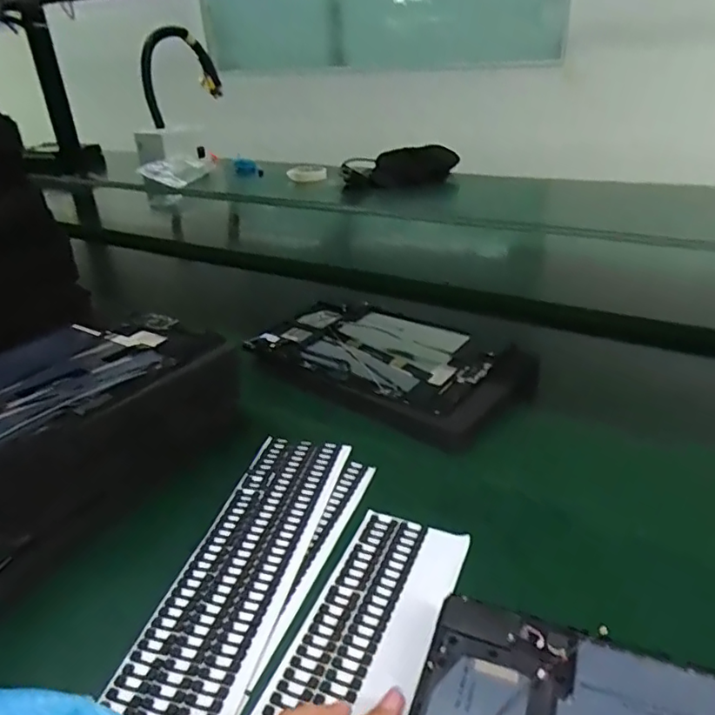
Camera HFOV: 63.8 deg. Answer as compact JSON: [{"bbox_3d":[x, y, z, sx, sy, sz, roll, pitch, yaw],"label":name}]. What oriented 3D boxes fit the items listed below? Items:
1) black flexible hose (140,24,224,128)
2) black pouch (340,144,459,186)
[{"bbox_3d":[-0.491,-0.798,1.604,0.055,0.227,0.264,23,46,24],"label":"black flexible hose"},{"bbox_3d":[0.103,-0.438,1.322,0.268,0.089,0.054,-17,32,-21],"label":"black pouch"}]

